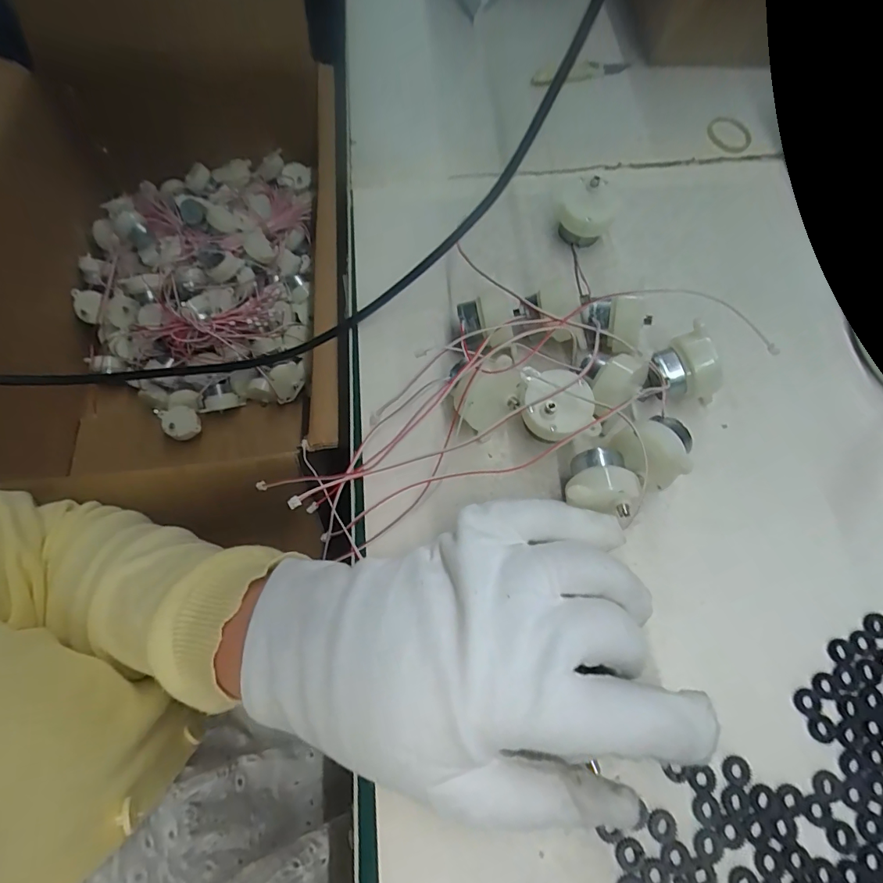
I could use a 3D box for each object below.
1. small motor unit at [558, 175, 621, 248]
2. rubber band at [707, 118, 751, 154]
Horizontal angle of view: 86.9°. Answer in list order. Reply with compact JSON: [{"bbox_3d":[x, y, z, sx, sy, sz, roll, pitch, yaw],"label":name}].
[{"bbox_3d":[0.085,-0.131,0.269,0.029,0.030,0.030,0,69,0],"label":"small motor unit"},{"bbox_3d":[0.194,-0.207,0.313,0.028,0.004,0.031,-43,75,-15],"label":"rubber band"}]

